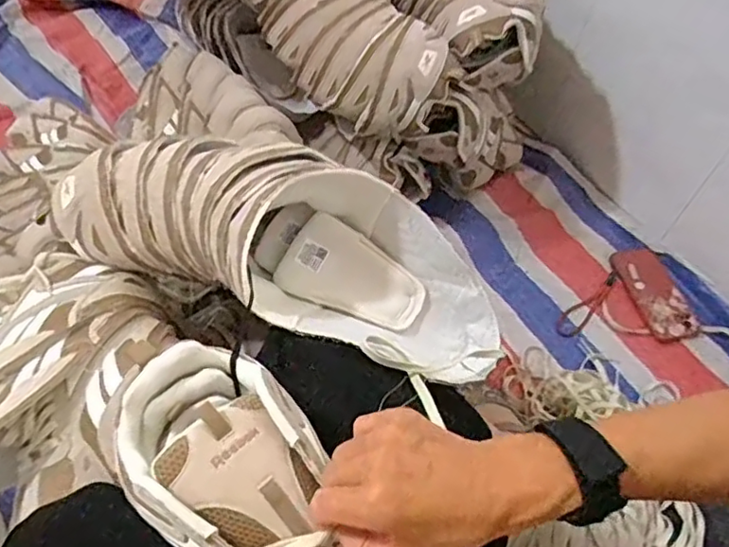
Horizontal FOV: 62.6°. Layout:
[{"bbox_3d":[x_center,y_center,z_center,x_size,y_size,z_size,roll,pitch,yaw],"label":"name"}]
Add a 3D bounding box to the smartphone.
[{"bbox_3d":[0.452,0.030,0.938,0.080,0.013,0.164,-12,57,-12],"label":"smartphone"}]

